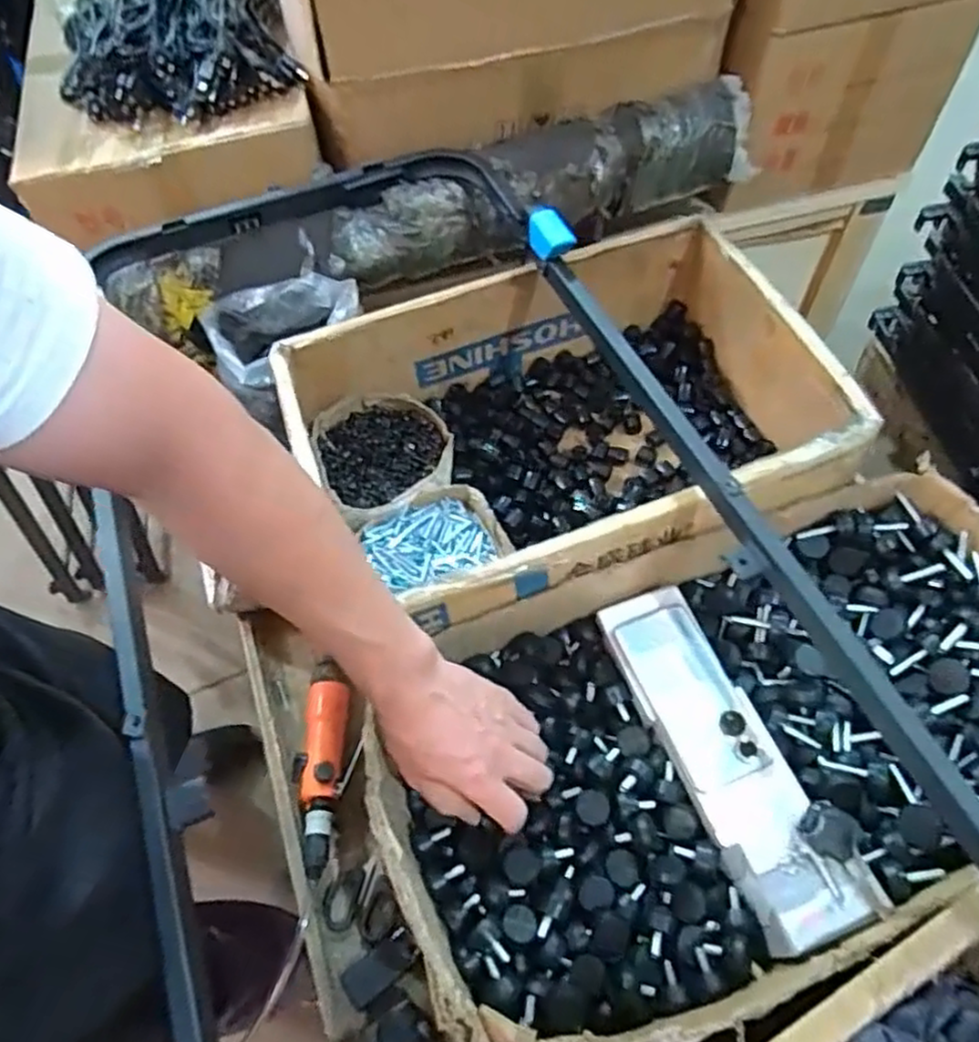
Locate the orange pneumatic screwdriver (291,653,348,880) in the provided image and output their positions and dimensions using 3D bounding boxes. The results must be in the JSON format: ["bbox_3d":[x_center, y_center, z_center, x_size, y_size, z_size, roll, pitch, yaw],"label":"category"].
[{"bbox_3d":[-0.170,0.244,0.712,0.045,0.041,0.194,0,58,4],"label":"orange pneumatic screwdriver"}]

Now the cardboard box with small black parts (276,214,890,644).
[{"bbox_3d":[0.075,-0.092,0.778,0.519,0.164,0.364,-23,59,-10],"label":"cardboard box with small black parts"}]

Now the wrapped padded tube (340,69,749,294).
[{"bbox_3d":[0.070,-0.445,0.944,0.590,0.109,0.123,-25,60,-11],"label":"wrapped padded tube"}]

